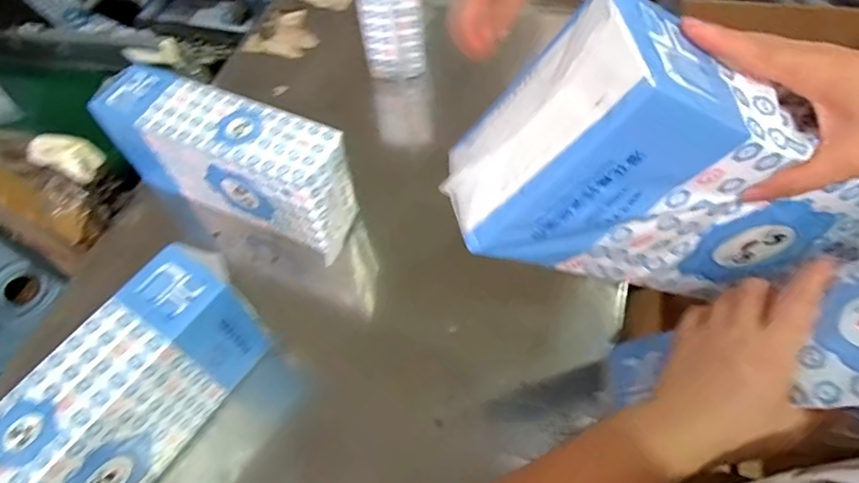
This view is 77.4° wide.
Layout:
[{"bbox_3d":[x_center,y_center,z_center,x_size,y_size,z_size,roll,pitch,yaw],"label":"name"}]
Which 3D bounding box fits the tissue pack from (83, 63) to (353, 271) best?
[{"bbox_3d":[-0.266,-0.110,0.724,0.339,0.157,0.094,20,61,17],"label":"tissue pack"}]

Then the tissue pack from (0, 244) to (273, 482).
[{"bbox_3d":[-0.324,0.177,0.552,0.097,0.154,0.339,29,64,21],"label":"tissue pack"}]

